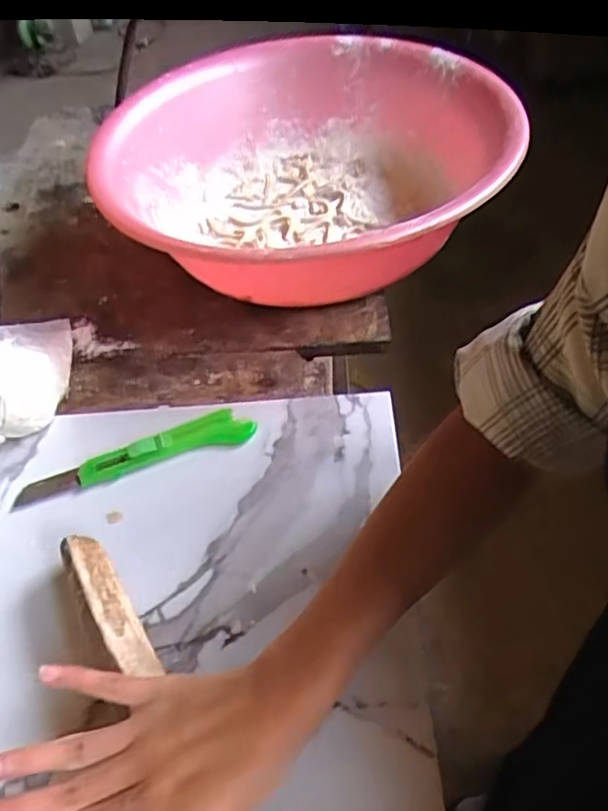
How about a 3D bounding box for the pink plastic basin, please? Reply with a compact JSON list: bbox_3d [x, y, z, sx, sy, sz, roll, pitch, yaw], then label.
[{"bbox_3d":[-0.002,-0.237,0.681,0.407,0.132,0.415,-3,48,3],"label":"pink plastic basin"}]

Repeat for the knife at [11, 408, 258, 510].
[{"bbox_3d":[-0.135,0.040,0.519,0.189,0.020,0.031,-15,49,-10],"label":"knife"}]

